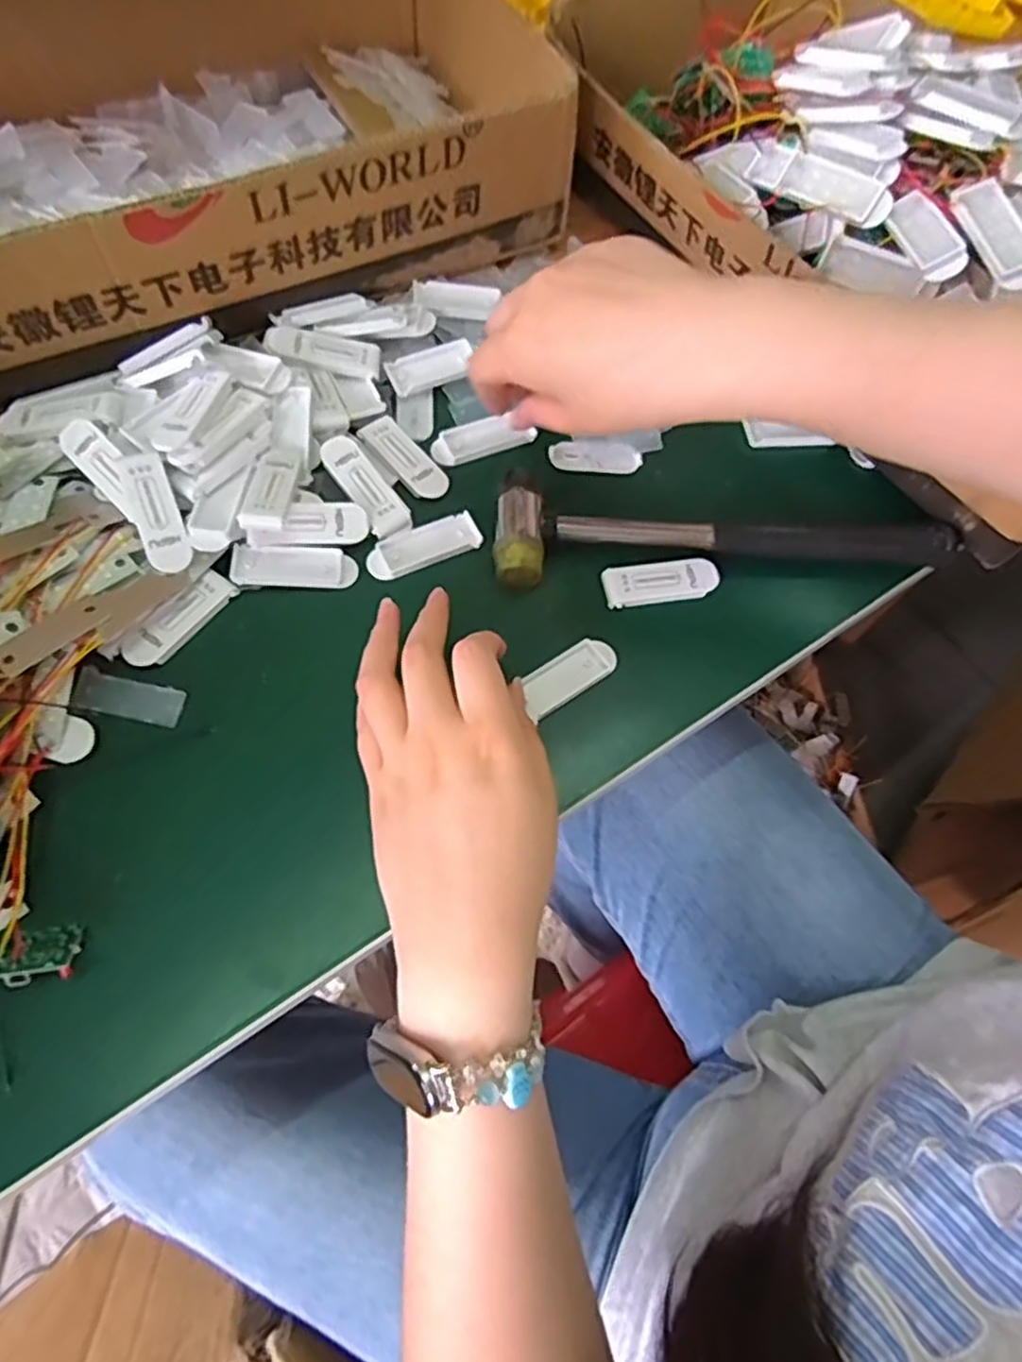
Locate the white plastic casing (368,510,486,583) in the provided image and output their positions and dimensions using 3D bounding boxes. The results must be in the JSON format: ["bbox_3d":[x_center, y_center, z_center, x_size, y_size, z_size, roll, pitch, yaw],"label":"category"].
[{"bbox_3d":[-0.044,-0.068,0.363,0.058,0.004,0.021,-23,68,-14],"label":"white plastic casing"}]

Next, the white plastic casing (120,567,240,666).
[{"bbox_3d":[-0.153,-0.030,0.332,0.017,0.006,0.056,35,67,12],"label":"white plastic casing"}]

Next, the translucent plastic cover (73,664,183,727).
[{"bbox_3d":[-0.168,0.007,0.318,0.046,0.005,0.018,14,64,3],"label":"translucent plastic cover"}]

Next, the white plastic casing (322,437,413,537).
[{"bbox_3d":[-0.074,-0.099,0.365,0.021,0.005,0.060,-36,85,-19],"label":"white plastic casing"}]

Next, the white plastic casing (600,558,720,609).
[{"bbox_3d":[0.076,-0.050,0.363,0.058,0.006,0.021,-9,65,-8],"label":"white plastic casing"}]

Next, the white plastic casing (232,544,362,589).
[{"bbox_3d":[-0.105,-0.056,0.349,0.058,0.007,0.019,-1,65,-4],"label":"white plastic casing"}]

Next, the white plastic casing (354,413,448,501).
[{"bbox_3d":[-0.056,-0.119,0.382,0.021,0.009,0.056,-40,73,-20],"label":"white plastic casing"}]

